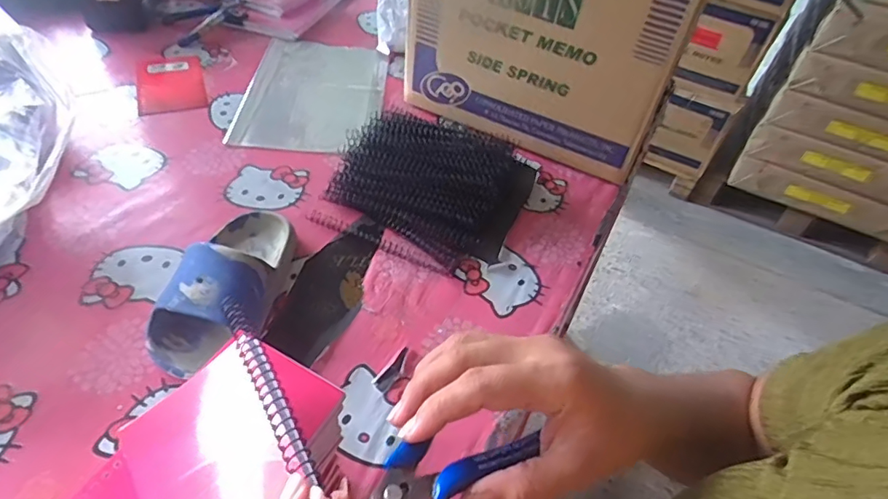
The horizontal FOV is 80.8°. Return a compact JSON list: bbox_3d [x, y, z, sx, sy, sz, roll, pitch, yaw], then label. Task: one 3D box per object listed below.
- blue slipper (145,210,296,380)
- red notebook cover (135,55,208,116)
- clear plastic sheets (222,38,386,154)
[{"bbox_3d":[-0.181,0.022,0.443,0.079,0.063,0.172,10,47,2],"label":"blue slipper"},{"bbox_3d":[-0.358,-0.220,0.683,0.079,0.006,0.126,-14,51,-19],"label":"red notebook cover"},{"bbox_3d":[-0.171,-0.219,0.701,0.170,0.008,0.240,4,47,-4],"label":"clear plastic sheets"}]

